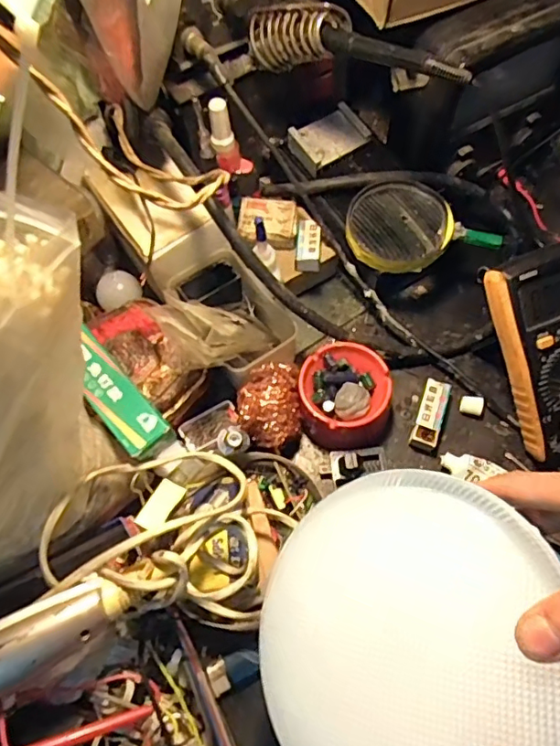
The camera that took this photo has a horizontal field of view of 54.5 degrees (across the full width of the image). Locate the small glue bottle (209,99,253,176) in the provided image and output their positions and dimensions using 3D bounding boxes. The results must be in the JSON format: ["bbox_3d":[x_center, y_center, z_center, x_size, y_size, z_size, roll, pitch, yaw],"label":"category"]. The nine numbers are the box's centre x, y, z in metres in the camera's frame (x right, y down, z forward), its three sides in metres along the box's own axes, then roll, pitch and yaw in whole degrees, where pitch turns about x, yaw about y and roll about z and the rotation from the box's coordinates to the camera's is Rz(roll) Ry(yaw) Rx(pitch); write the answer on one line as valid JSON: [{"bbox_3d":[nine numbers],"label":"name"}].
[{"bbox_3d":[-0.043,-0.202,0.471,0.032,0.072,0.016,-7,66,-2],"label":"small glue bottle"}]

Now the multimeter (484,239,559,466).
[{"bbox_3d":[0.229,-0.011,0.440,0.084,0.030,0.185,-21,105,-9],"label":"multimeter"}]

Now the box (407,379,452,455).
[{"bbox_3d":[0.135,0.038,0.487,0.023,0.020,0.061,17,67,8],"label":"box"}]

